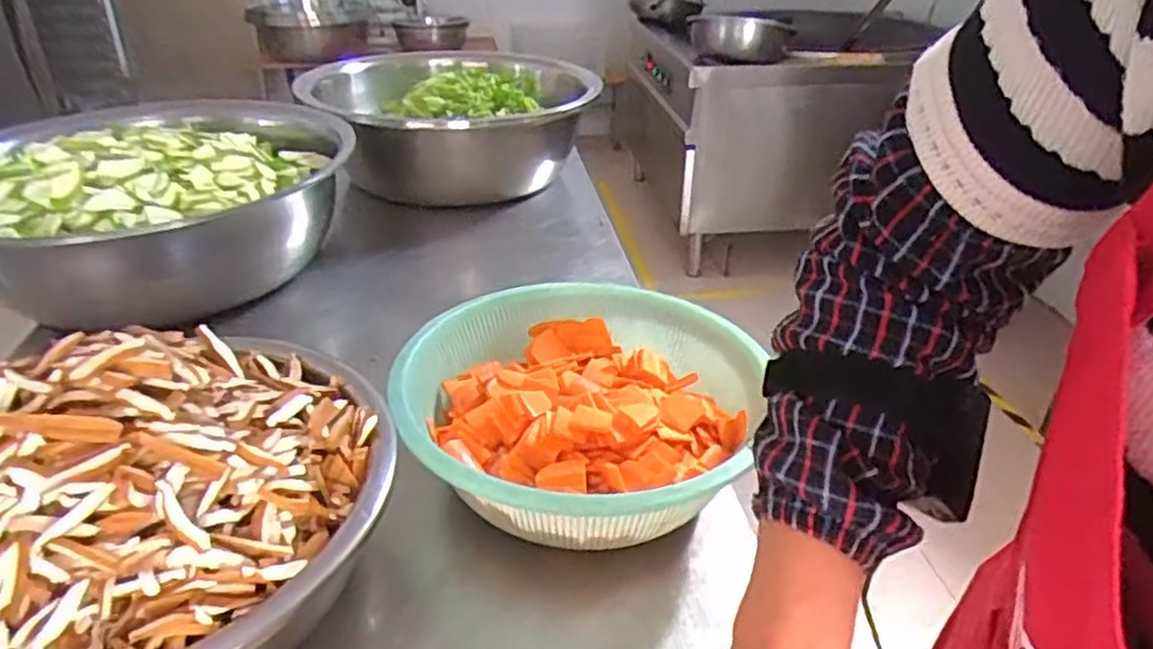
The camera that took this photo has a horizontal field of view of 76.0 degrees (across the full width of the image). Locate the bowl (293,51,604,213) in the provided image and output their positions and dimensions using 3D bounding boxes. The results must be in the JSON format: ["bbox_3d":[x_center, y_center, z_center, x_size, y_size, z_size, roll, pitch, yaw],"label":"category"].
[{"bbox_3d":[-0.228,-0.372,1.411,0.506,0.197,0.506,1,30,0],"label":"bowl"}]

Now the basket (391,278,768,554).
[{"bbox_3d":[-0.007,0.085,0.715,0.332,0.107,0.341,1,30,0],"label":"basket"}]

